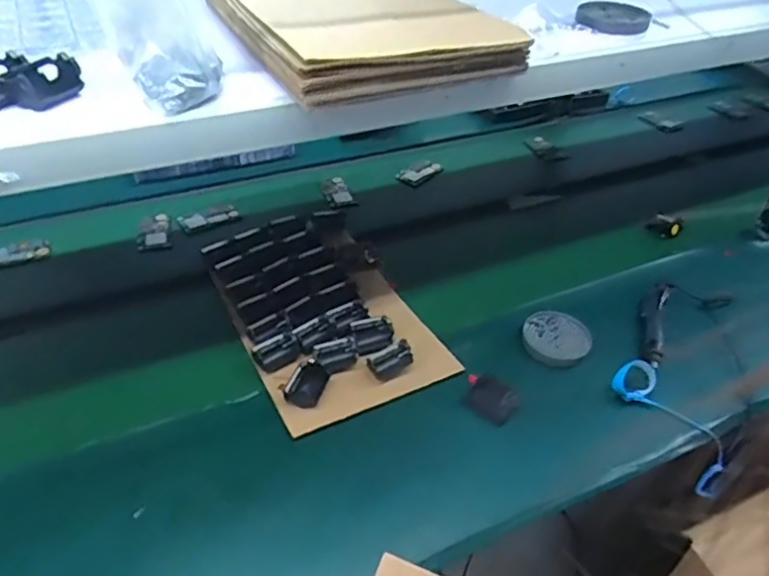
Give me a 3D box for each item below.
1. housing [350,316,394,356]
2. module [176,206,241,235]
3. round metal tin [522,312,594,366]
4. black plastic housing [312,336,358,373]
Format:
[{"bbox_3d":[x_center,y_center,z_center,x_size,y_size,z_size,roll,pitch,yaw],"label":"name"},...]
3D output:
[{"bbox_3d":[-0.021,0.078,1.035,0.071,0.032,0.055,-13,43,-19],"label":"housing"},{"bbox_3d":[-0.385,-0.153,1.336,0.126,0.017,0.050,-20,45,-25],"label":"module"},{"bbox_3d":[0.302,0.088,1.060,0.115,0.020,0.124,2,40,-2],"label":"round metal tin"},{"bbox_3d":[-0.080,0.108,1.005,0.071,0.020,0.062,-14,44,-20],"label":"black plastic housing"}]

